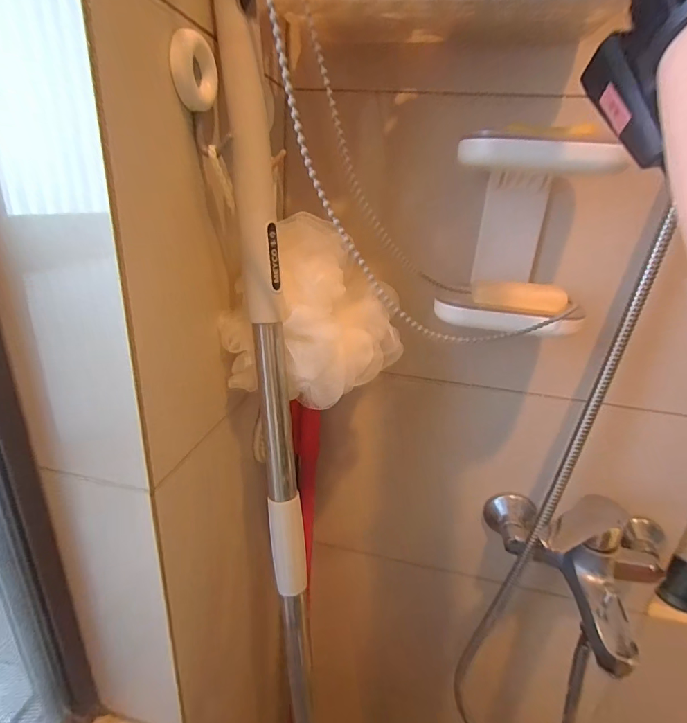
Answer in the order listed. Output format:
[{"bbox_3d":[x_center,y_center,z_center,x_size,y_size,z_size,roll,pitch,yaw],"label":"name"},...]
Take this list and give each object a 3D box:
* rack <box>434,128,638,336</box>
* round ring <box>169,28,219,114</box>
[{"bbox_3d":[0.153,-0.116,0.370,0.115,0.151,0.113,8,23,7],"label":"rack"},{"bbox_3d":[-0.094,-0.183,0.261,0.012,0.039,0.037,8,23,7],"label":"round ring"}]

